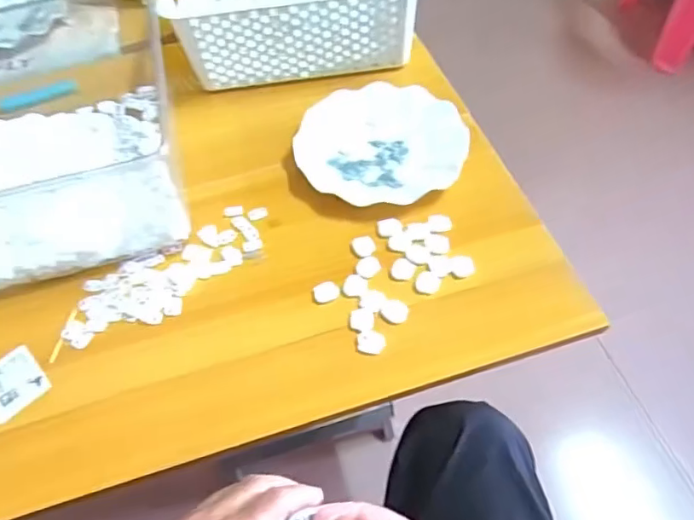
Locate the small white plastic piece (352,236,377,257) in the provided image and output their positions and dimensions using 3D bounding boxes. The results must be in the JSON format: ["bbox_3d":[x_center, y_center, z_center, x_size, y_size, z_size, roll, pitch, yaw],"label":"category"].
[{"bbox_3d":[0.017,-0.014,0.538,0.022,0.004,0.025,-16,55,-6],"label":"small white plastic piece"}]

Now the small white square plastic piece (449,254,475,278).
[{"bbox_3d":[0.109,0.006,0.512,0.023,0.007,0.022,12,57,13],"label":"small white square plastic piece"}]

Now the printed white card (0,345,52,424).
[{"bbox_3d":[-0.302,0.110,0.487,0.051,0.004,0.061,-40,61,-21],"label":"printed white card"}]

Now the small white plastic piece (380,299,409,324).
[{"bbox_3d":[0.044,0.046,0.490,0.023,0.004,0.022,-2,55,3],"label":"small white plastic piece"}]

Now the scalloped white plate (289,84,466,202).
[{"bbox_3d":[0.038,-0.132,0.605,0.181,0.026,0.168,-2,55,3],"label":"scalloped white plate"}]

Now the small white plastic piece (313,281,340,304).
[{"bbox_3d":[-0.019,0.029,0.508,0.024,0.004,0.022,-2,55,3],"label":"small white plastic piece"}]

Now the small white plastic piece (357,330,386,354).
[{"bbox_3d":[0.021,0.072,0.476,0.024,0.004,0.021,8,56,10],"label":"small white plastic piece"}]

